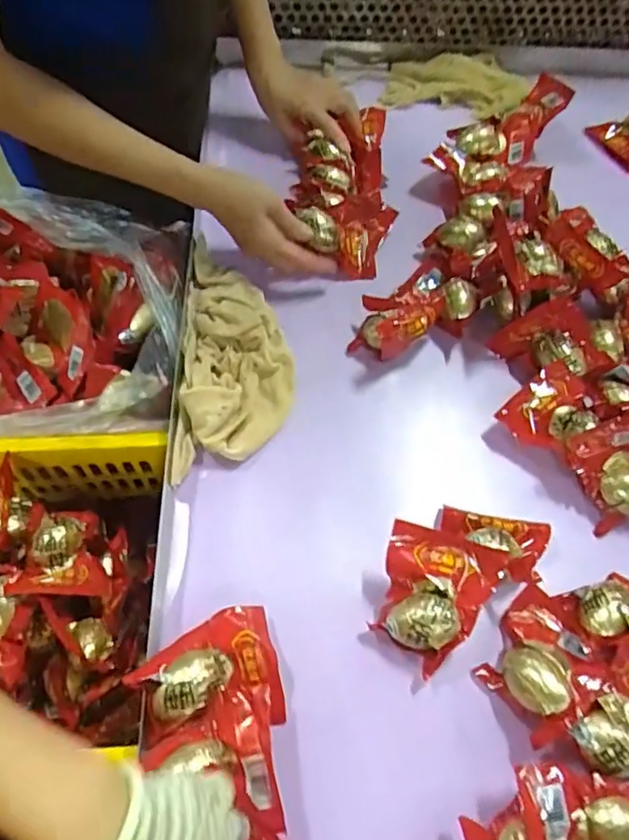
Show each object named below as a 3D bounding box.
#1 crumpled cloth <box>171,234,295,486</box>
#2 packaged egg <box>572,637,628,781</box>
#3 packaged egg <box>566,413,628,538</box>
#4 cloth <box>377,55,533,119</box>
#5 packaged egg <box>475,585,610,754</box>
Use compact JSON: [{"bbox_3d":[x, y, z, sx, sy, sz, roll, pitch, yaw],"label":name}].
[{"bbox_3d":[-0.082,-0.073,0.644,0.115,0.047,0.287,0,61,-3],"label":"crumpled cloth"},{"bbox_3d":[0.248,0.228,0.482,0.111,0.050,0.076,-25,65,-15],"label":"packaged egg"},{"bbox_3d":[0.300,0.046,0.576,0.094,0.068,0.082,-16,63,-11],"label":"packaged egg"},{"bbox_3d":[0.210,-0.501,0.898,0.219,0.028,0.105,-2,61,-4],"label":"cloth"},{"bbox_3d":[0.188,0.199,0.501,0.095,0.045,0.093,-29,66,-17],"label":"packaged egg"}]

